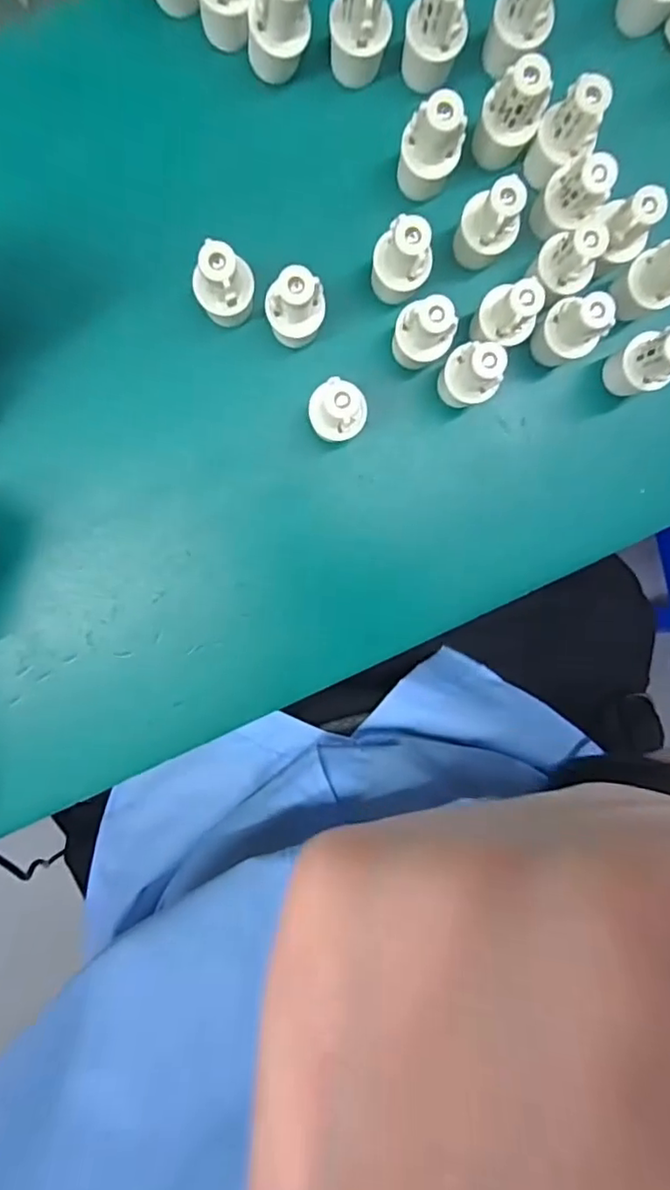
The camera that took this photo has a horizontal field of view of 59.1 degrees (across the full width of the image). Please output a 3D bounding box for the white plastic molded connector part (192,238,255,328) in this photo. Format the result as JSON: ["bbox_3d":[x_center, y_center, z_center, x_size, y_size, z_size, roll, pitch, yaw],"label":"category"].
[{"bbox_3d":[-0.043,-0.123,0.237,0.020,0.041,0.019,6,97,-5],"label":"white plastic molded connector part"}]

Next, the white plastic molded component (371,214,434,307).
[{"bbox_3d":[0.026,-0.133,0.242,0.021,0.042,0.021,5,97,-5],"label":"white plastic molded component"}]

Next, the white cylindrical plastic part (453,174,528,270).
[{"bbox_3d":[0.062,-0.150,0.242,0.018,0.042,0.018,-1,97,-4],"label":"white cylindrical plastic part"}]

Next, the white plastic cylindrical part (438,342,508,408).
[{"bbox_3d":[0.056,-0.091,0.249,0.019,0.043,0.023,-40,98,1],"label":"white plastic cylindrical part"}]

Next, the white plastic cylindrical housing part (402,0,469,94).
[{"bbox_3d":[0.039,-0.221,0.233,0.019,0.041,0.018,-1,97,-4],"label":"white plastic cylindrical housing part"}]

